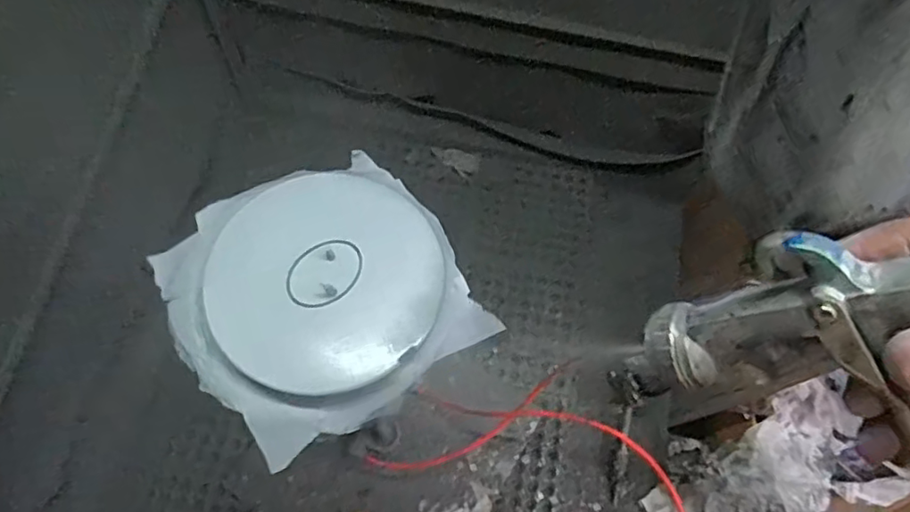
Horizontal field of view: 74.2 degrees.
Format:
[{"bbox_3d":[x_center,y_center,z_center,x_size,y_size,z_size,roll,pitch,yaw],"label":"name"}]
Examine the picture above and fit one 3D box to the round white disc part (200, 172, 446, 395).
[{"bbox_3d":[-0.096,0.014,0.448,0.167,0.022,0.165,0,68,1],"label":"round white disc part"}]

